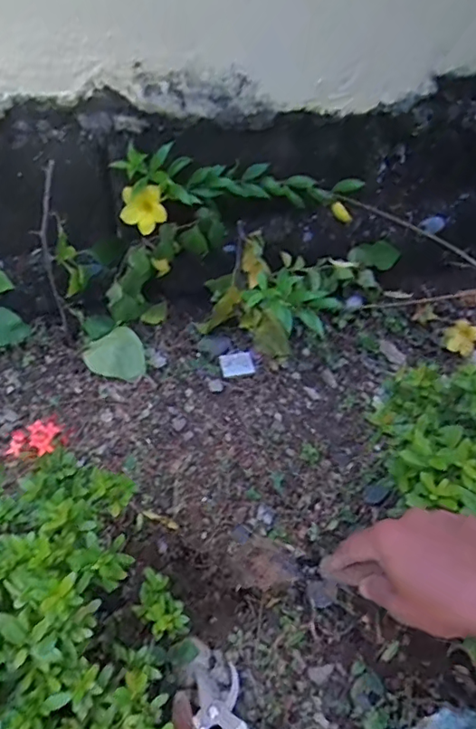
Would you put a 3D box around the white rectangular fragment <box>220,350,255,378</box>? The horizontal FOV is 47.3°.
[{"bbox_3d":[-0.001,0.000,0.808,0.046,0.007,0.048,-15,45,-1],"label":"white rectangular fragment"}]

